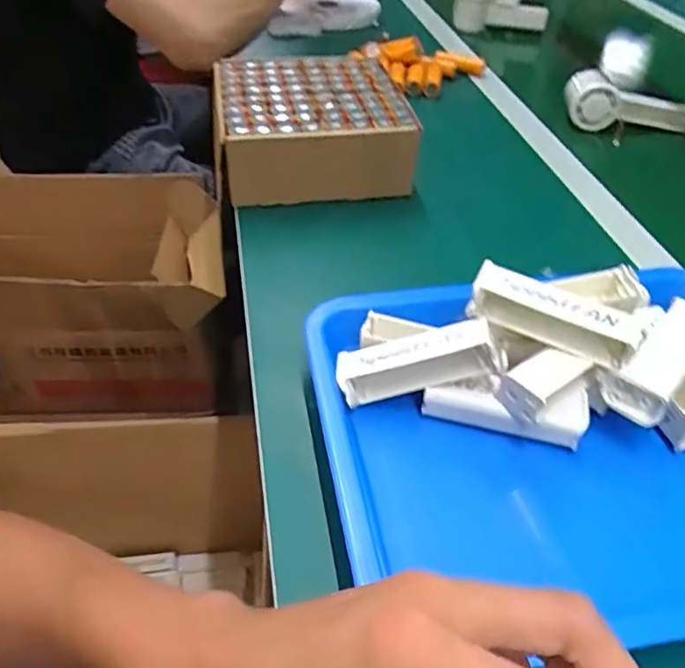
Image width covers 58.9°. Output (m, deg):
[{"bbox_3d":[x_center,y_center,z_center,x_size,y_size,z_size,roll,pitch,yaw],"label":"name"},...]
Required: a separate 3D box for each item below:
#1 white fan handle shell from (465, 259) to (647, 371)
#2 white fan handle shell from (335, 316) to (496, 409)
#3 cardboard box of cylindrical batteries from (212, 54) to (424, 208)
[{"bbox_3d":[0.132,-0.011,0.379,0.099,0.031,0.027,19,46,17],"label":"white fan handle shell"},{"bbox_3d":[0.047,0.019,0.392,0.099,0.027,0.032,-16,40,18],"label":"white fan handle shell"},{"bbox_3d":[-0.035,-0.230,0.636,0.187,0.062,0.196,-7,44,-9],"label":"cardboard box of cylindrical batteries"}]

